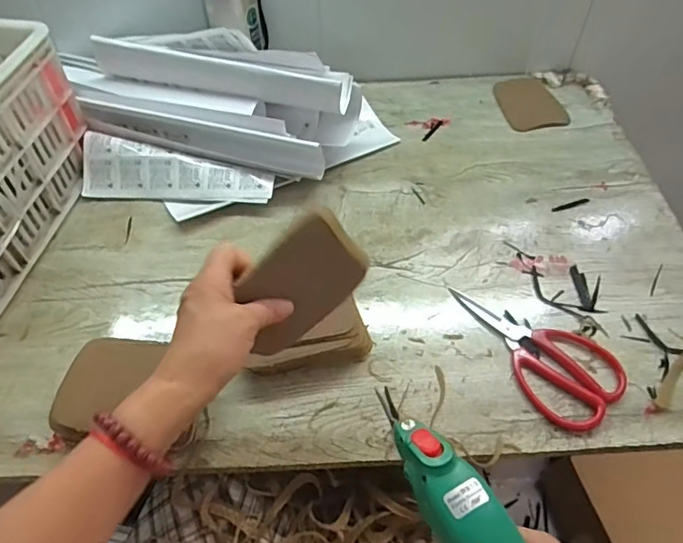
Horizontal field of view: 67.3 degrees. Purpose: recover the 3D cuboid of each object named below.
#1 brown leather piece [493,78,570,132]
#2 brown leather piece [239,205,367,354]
[{"bbox_3d":[0.289,-0.261,0.792,0.089,0.006,0.118,-8,52,-6],"label":"brown leather piece"},{"bbox_3d":[-0.032,0.012,0.413,0.115,0.082,0.004,-46,37,-5],"label":"brown leather piece"}]

